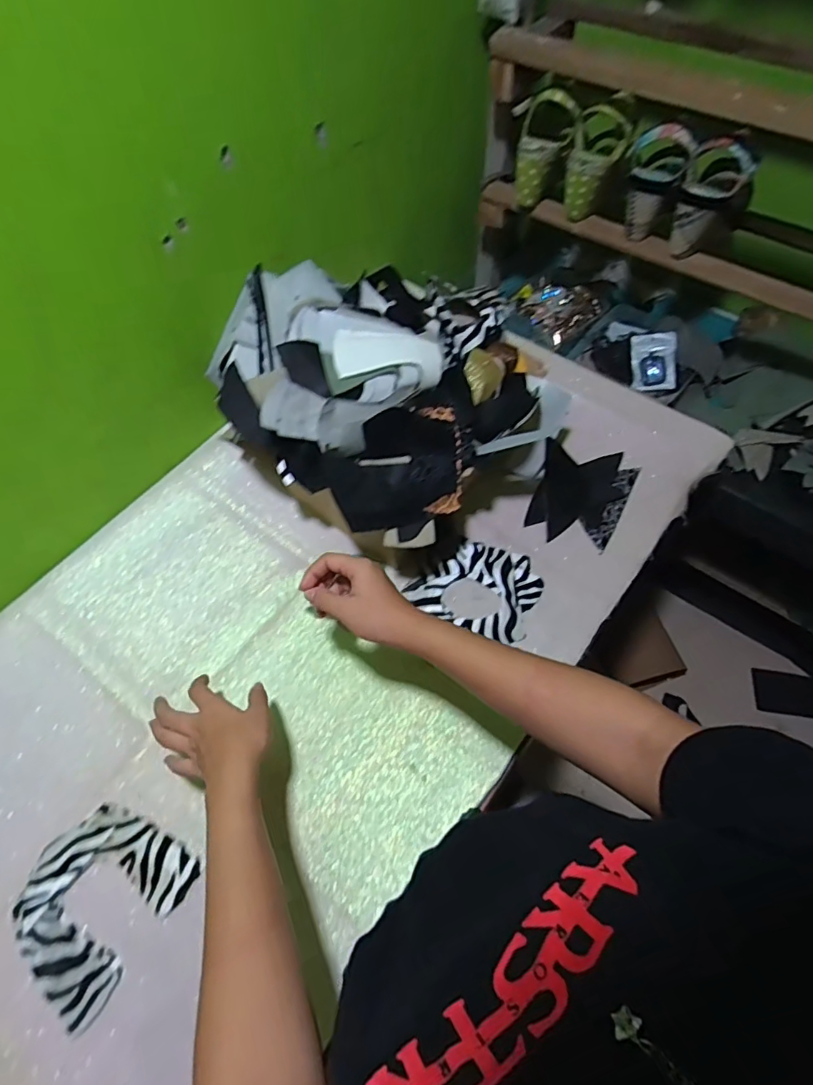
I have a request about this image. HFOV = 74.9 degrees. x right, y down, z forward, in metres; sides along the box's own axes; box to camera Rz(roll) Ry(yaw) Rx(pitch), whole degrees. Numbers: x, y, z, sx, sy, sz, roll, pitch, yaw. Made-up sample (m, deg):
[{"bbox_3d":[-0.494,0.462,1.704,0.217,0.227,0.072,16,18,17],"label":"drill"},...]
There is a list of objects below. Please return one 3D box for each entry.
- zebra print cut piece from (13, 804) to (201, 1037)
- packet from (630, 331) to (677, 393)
[{"bbox_3d":[-0.300,0.343,0.514,0.139,0.010,0.152,31,64,17],"label":"zebra print cut piece"},{"bbox_3d":[0.432,-0.316,0.927,0.073,0.017,0.098,3,100,32],"label":"packet"}]

